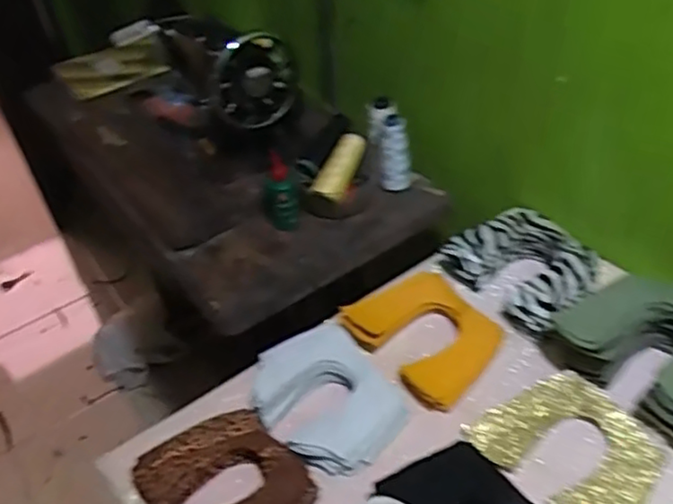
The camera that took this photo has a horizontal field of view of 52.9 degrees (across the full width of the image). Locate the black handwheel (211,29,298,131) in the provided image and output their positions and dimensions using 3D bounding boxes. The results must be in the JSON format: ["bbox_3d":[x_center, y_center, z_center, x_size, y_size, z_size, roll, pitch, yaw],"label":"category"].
[{"bbox_3d":[-0.114,-0.237,0.949,0.041,0.123,0.127,29,52,34],"label":"black handwheel"}]

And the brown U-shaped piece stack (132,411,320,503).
[{"bbox_3d":[-0.103,0.222,0.638,0.131,0.032,0.162,-32,47,-26],"label":"brown U-shaped piece stack"}]

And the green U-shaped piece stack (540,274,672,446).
[{"bbox_3d":[0.324,0.089,0.689,0.173,0.057,0.180,-36,48,-29],"label":"green U-shaped piece stack"}]

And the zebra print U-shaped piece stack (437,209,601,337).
[{"bbox_3d":[0.224,0.017,0.802,0.134,0.046,0.159,-31,46,-25],"label":"zebra print U-shaped piece stack"}]

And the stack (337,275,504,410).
[{"bbox_3d":[0.093,0.086,0.749,0.121,0.027,0.155,-34,48,-28],"label":"stack"}]

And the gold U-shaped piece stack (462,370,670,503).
[{"bbox_3d":[0.225,0.181,0.633,0.136,0.011,0.160,-28,45,-22],"label":"gold U-shaped piece stack"}]

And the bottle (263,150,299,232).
[{"bbox_3d":[-0.080,-0.084,0.934,0.052,0.100,0.050,-10,41,-3],"label":"bottle"}]

